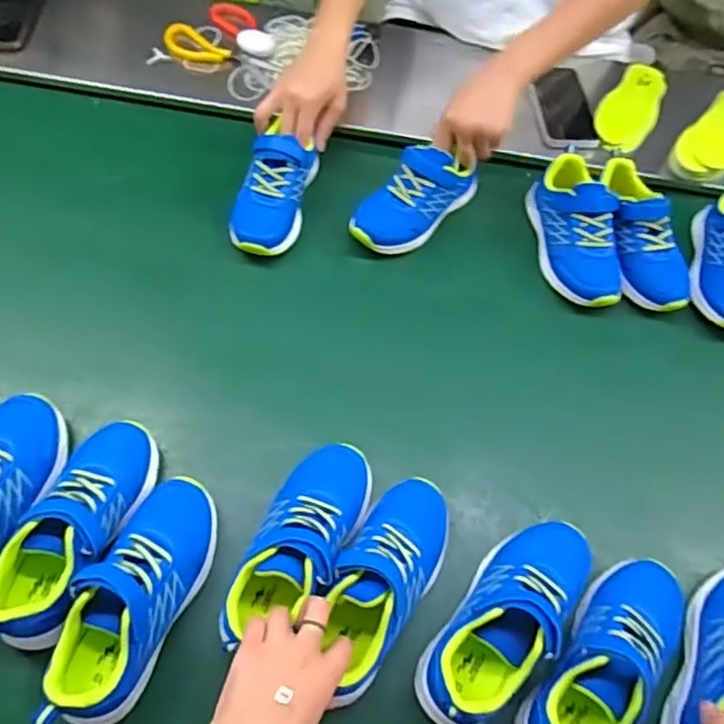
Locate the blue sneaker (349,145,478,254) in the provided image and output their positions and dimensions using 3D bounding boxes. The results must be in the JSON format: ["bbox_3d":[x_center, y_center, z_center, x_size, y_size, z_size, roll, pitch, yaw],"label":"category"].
[{"bbox_3d":[0.066,-0.199,0.759,0.073,0.091,0.185,40,69,22],"label":"blue sneaker"}]

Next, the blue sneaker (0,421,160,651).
[{"bbox_3d":[-0.256,0.144,0.545,0.083,0.076,0.206,9,61,7],"label":"blue sneaker"}]

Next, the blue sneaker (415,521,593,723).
[{"bbox_3d":[0.128,0.216,0.524,0.081,0.072,0.199,34,66,19],"label":"blue sneaker"}]

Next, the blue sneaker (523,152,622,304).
[{"bbox_3d":[0.257,-0.160,0.742,0.083,0.079,0.197,-8,73,-3],"label":"blue sneaker"}]

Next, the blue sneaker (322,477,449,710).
[{"bbox_3d":[0.017,0.188,0.536,0.076,0.080,0.186,30,65,17],"label":"blue sneaker"}]

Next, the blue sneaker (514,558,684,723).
[{"bbox_3d":[0.211,0.256,0.511,0.083,0.073,0.202,35,67,20],"label":"blue sneaker"}]

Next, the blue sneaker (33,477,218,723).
[{"bbox_3d":[-0.192,0.194,0.515,0.079,0.074,0.211,17,62,11],"label":"blue sneaker"}]

